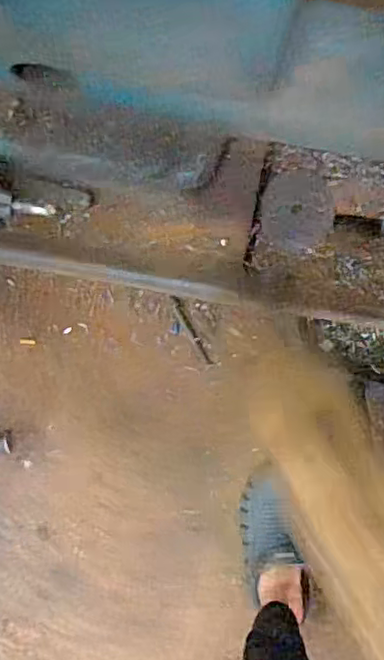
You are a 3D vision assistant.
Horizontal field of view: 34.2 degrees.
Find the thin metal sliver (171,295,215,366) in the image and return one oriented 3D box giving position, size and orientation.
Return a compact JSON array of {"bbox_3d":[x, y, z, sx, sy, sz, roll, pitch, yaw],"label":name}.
[{"bbox_3d":[0.001,0.001,1.077,0.014,0.008,0.142,-28,108,3],"label":"thin metal sliver"}]

